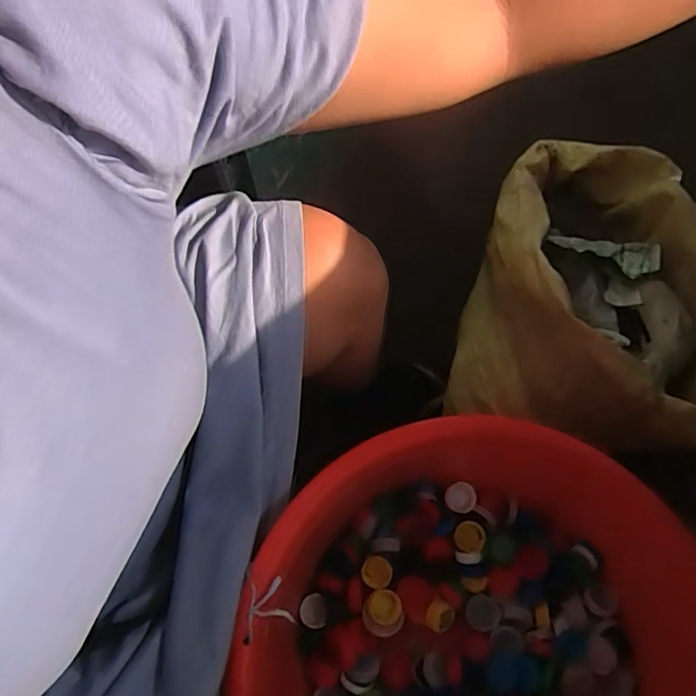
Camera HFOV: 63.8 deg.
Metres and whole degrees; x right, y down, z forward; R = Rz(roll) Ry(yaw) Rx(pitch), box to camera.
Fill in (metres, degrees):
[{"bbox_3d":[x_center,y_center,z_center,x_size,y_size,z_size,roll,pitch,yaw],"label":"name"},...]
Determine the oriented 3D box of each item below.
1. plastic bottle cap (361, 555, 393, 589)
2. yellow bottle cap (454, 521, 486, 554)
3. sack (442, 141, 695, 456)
[{"bbox_3d":[0.029,0.224,0.557,0.031,0.007,0.030,-7,67,17],"label":"plastic bottle cap"},{"bbox_3d":[0.121,0.189,0.559,0.029,0.007,0.030,0,71,0],"label":"yellow bottle cap"},{"bbox_3d":[0.302,-0.068,0.706,0.262,0.230,0.339,13,71,5],"label":"sack"}]

